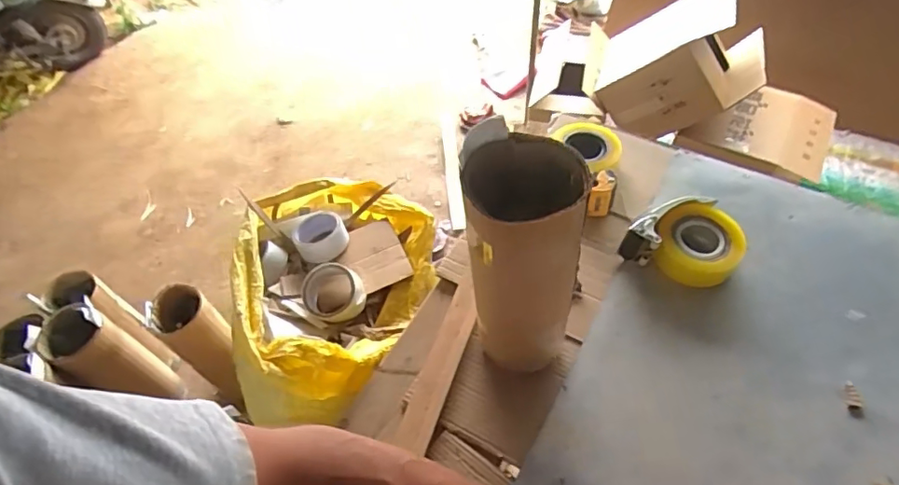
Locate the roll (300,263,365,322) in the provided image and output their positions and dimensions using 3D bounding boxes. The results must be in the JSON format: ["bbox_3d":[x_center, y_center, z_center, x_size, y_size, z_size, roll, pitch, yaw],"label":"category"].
[{"bbox_3d":[-0.187,0.080,0.877,0.105,0.035,0.094,30,90,15],"label":"roll"}]

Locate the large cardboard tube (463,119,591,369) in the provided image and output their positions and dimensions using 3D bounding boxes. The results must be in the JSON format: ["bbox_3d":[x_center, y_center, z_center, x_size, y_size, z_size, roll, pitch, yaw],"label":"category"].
[{"bbox_3d":[0.082,0.037,0.649,0.118,0.350,0.110,-7,51,-2],"label":"large cardboard tube"}]

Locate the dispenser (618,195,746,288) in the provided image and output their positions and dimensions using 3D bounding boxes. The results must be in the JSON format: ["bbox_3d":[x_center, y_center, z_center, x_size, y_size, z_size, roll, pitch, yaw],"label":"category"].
[{"bbox_3d":[0.364,-0.010,0.842,0.163,0.074,0.127,23,58,20],"label":"dispenser"}]

